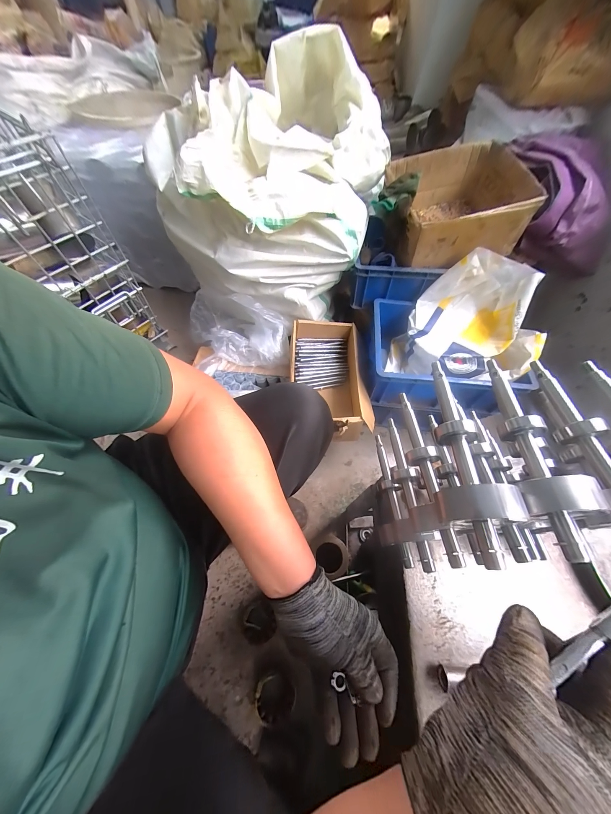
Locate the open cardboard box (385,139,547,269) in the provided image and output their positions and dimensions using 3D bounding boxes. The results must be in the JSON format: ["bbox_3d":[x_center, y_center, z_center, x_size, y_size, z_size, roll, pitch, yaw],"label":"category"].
[{"bbox_3d":[0.387,-0.535,0.713,0.301,0.161,0.283,-4,61,-4],"label":"open cardboard box"}]

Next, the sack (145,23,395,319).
[{"bbox_3d":[-0.101,-0.562,0.750,0.552,0.438,0.432,17,62,7],"label":"sack"}]

